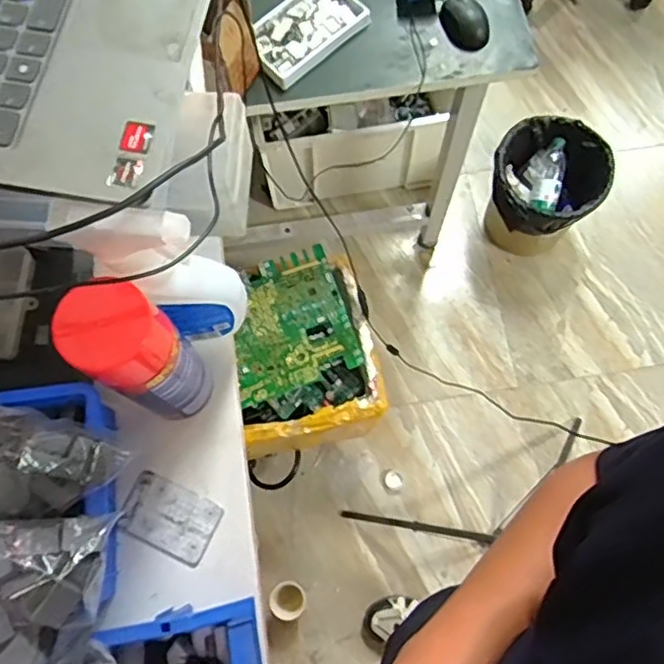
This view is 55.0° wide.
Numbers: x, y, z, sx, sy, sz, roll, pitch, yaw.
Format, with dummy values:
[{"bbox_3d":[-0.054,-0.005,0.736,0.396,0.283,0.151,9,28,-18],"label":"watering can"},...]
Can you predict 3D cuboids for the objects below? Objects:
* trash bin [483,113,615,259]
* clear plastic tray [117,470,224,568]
[{"bbox_3d":[0.502,-0.342,1.576,0.249,0.305,0.249,0,77,1],"label":"trash bin"},{"bbox_3d":[-0.141,0.162,0.555,0.082,0.005,0.055,25,79,6],"label":"clear plastic tray"}]

